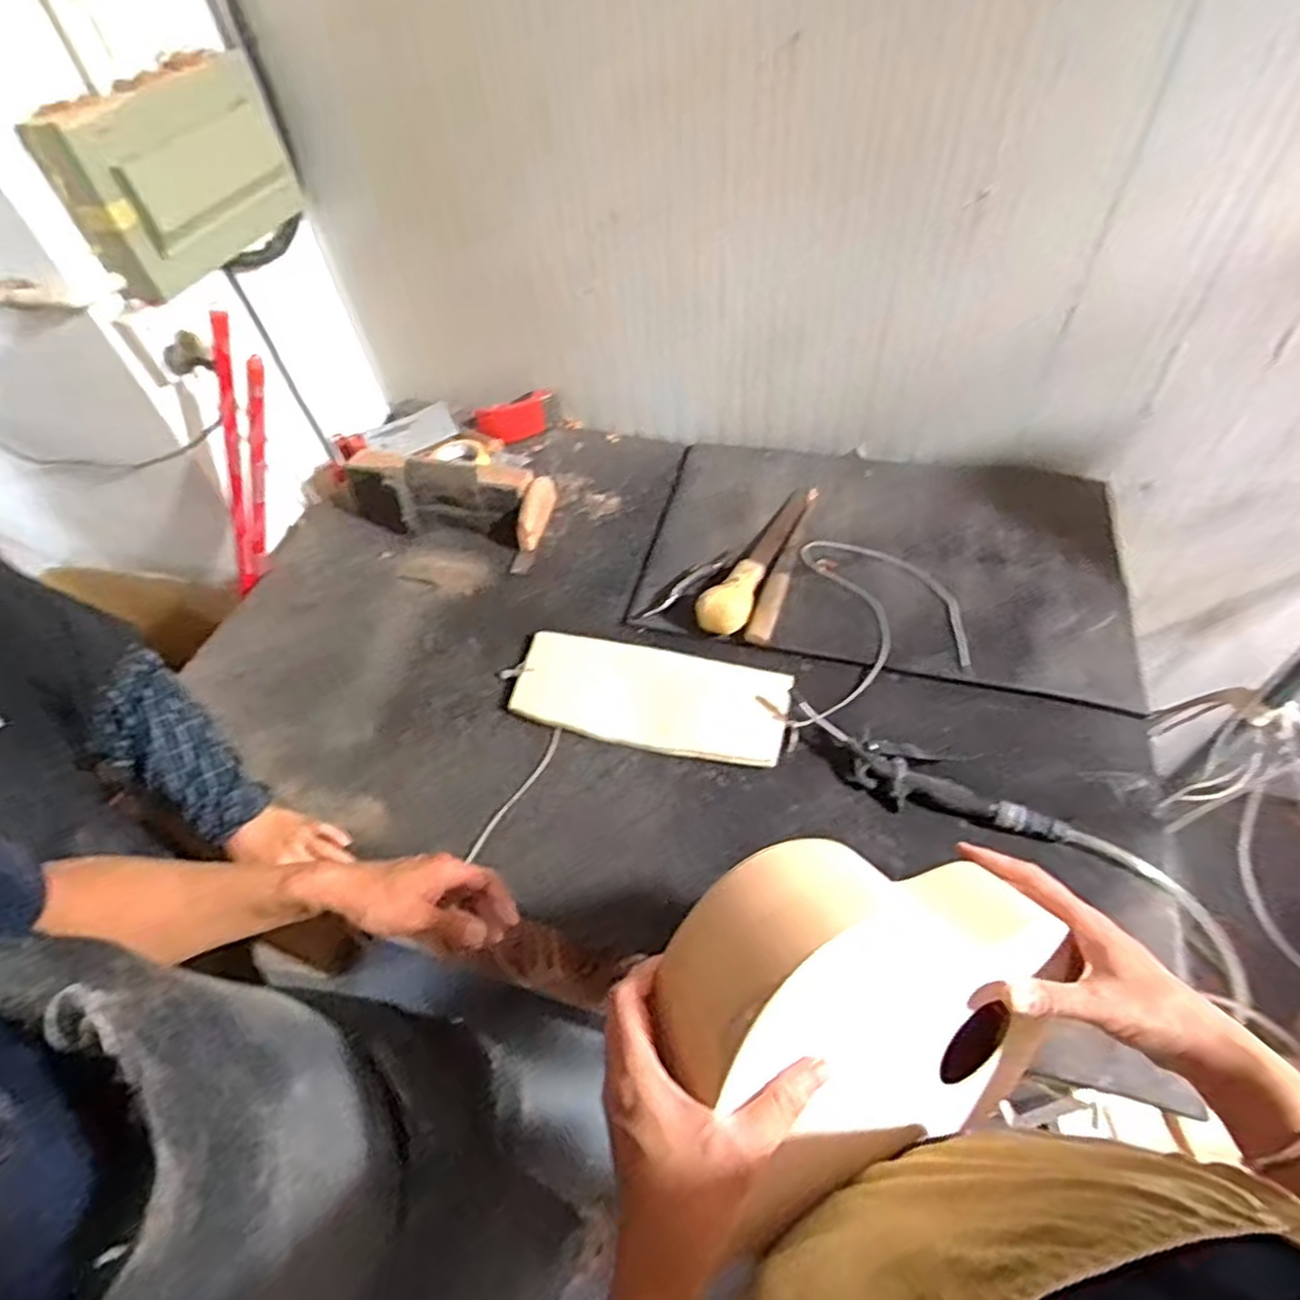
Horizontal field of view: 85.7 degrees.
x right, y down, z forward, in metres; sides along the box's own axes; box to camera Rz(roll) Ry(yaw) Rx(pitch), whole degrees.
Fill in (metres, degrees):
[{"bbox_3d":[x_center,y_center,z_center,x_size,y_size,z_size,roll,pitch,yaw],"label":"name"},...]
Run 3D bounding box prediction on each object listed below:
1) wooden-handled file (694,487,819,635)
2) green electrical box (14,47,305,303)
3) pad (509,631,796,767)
[{"bbox_3d":[0.165,-0.141,1.022,0.067,0.049,0.323,23,57,21],"label":"wooden-handled file"},{"bbox_3d":[-0.592,-0.606,0.898,0.089,0.193,0.308,11,53,12],"label":"green electrical box"},{"bbox_3d":[-0.001,0.058,0.901,0.346,0.032,0.133,9,53,11],"label":"pad"}]

